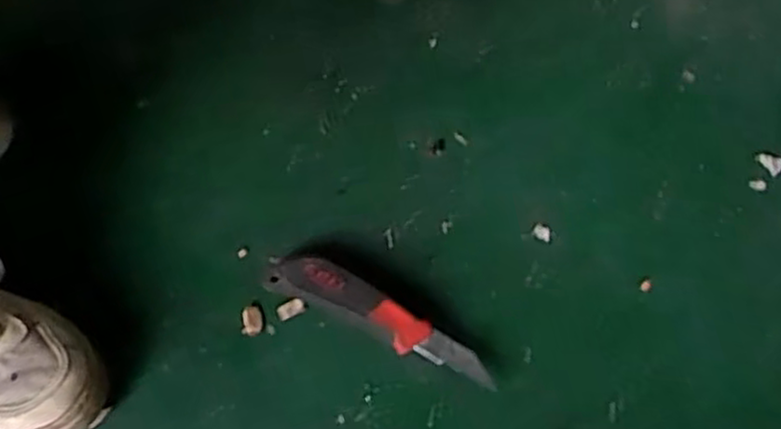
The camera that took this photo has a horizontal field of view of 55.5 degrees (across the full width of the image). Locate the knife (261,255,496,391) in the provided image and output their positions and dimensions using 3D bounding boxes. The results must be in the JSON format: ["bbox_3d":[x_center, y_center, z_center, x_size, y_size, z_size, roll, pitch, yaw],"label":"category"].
[{"bbox_3d":[-0.008,0.077,0.570,0.186,0.025,0.035,25,73,8],"label":"knife"}]

